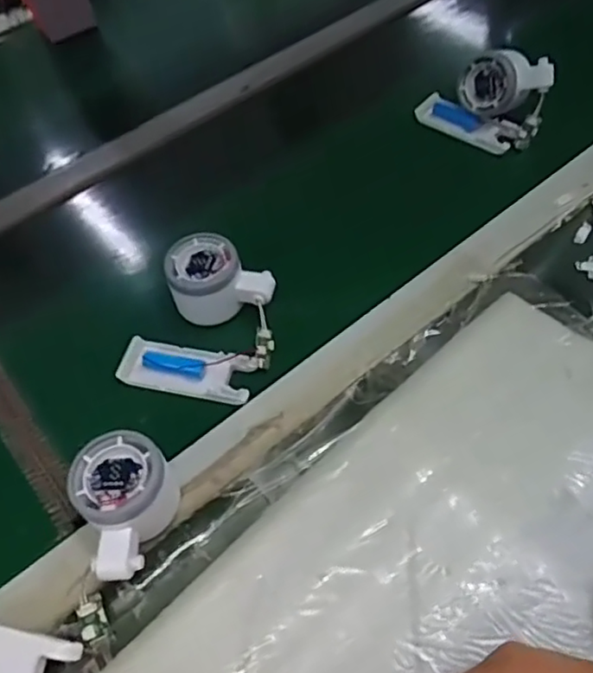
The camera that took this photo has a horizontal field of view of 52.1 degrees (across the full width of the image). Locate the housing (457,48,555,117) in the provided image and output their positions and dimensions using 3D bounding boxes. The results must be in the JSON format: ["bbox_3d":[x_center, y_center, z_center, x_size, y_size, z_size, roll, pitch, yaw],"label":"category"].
[{"bbox_3d":[0.202,-0.247,0.592,0.083,0.050,0.038,20,57,18],"label":"housing"}]

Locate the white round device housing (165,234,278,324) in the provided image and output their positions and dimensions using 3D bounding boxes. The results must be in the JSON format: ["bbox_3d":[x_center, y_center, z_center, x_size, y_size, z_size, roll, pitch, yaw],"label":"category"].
[{"bbox_3d":[-0.061,-0.048,0.494,0.080,0.047,0.057,-7,53,-1],"label":"white round device housing"}]

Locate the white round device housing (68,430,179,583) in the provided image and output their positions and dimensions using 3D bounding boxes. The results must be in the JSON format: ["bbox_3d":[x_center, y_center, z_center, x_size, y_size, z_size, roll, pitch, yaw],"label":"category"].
[{"bbox_3d":[-0.105,0.108,0.387,0.057,0.051,0.081,-21,55,-11],"label":"white round device housing"}]

